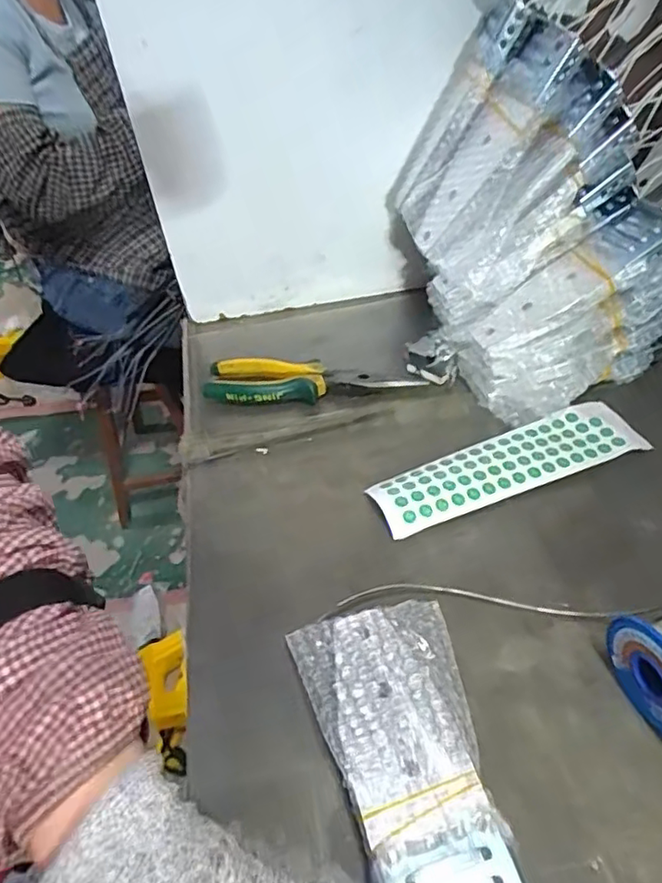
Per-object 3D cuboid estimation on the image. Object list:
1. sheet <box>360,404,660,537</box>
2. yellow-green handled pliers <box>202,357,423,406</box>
[{"bbox_3d":[0.134,0.016,0.455,0.210,0.014,0.058,-19,46,-11],"label":"sheet"},{"bbox_3d":[-0.020,-0.052,0.537,0.190,0.023,0.045,2,46,10],"label":"yellow-green handled pliers"}]

